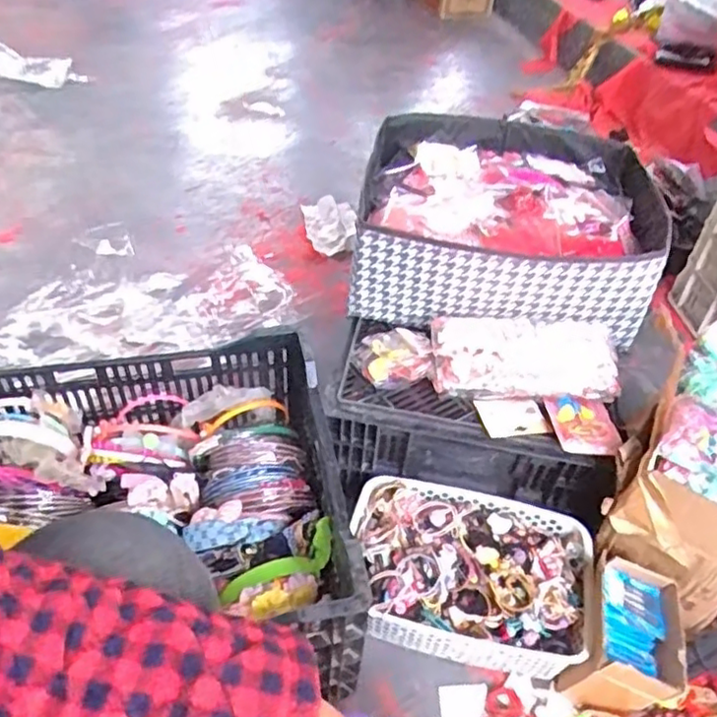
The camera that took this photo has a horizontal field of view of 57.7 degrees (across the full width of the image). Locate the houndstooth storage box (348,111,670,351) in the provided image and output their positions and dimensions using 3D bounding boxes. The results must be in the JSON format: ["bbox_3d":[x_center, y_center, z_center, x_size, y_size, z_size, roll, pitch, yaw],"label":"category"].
[{"bbox_3d":[0.213,-0.202,0.969,0.401,0.152,0.374,9,44,4],"label":"houndstooth storage box"}]

